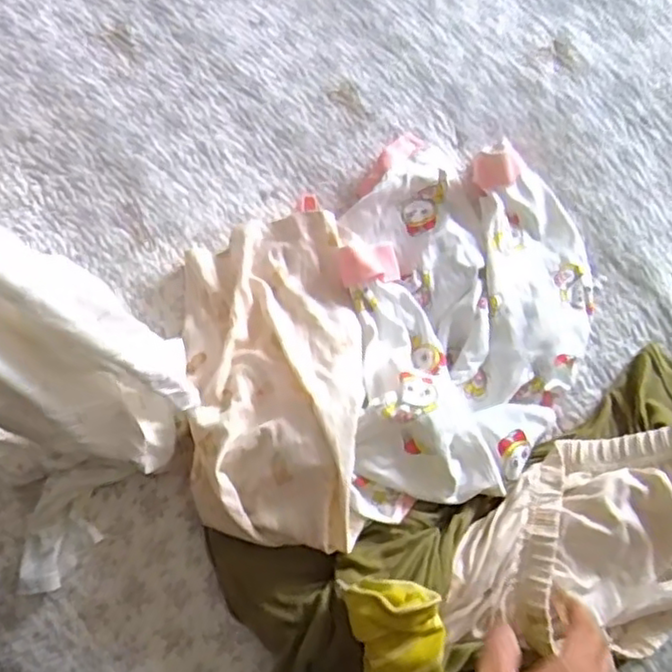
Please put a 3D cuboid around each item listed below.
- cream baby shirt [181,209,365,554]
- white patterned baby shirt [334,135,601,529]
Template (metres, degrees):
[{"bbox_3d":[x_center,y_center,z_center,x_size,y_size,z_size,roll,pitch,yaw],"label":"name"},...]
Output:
[{"bbox_3d":[-0.051,0.025,0.538,0.137,0.051,0.268,-7,62,0],"label":"cream baby shirt"},{"bbox_3d":[0.109,-0.028,0.552,0.202,0.083,0.312,-4,74,1],"label":"white patterned baby shirt"}]

